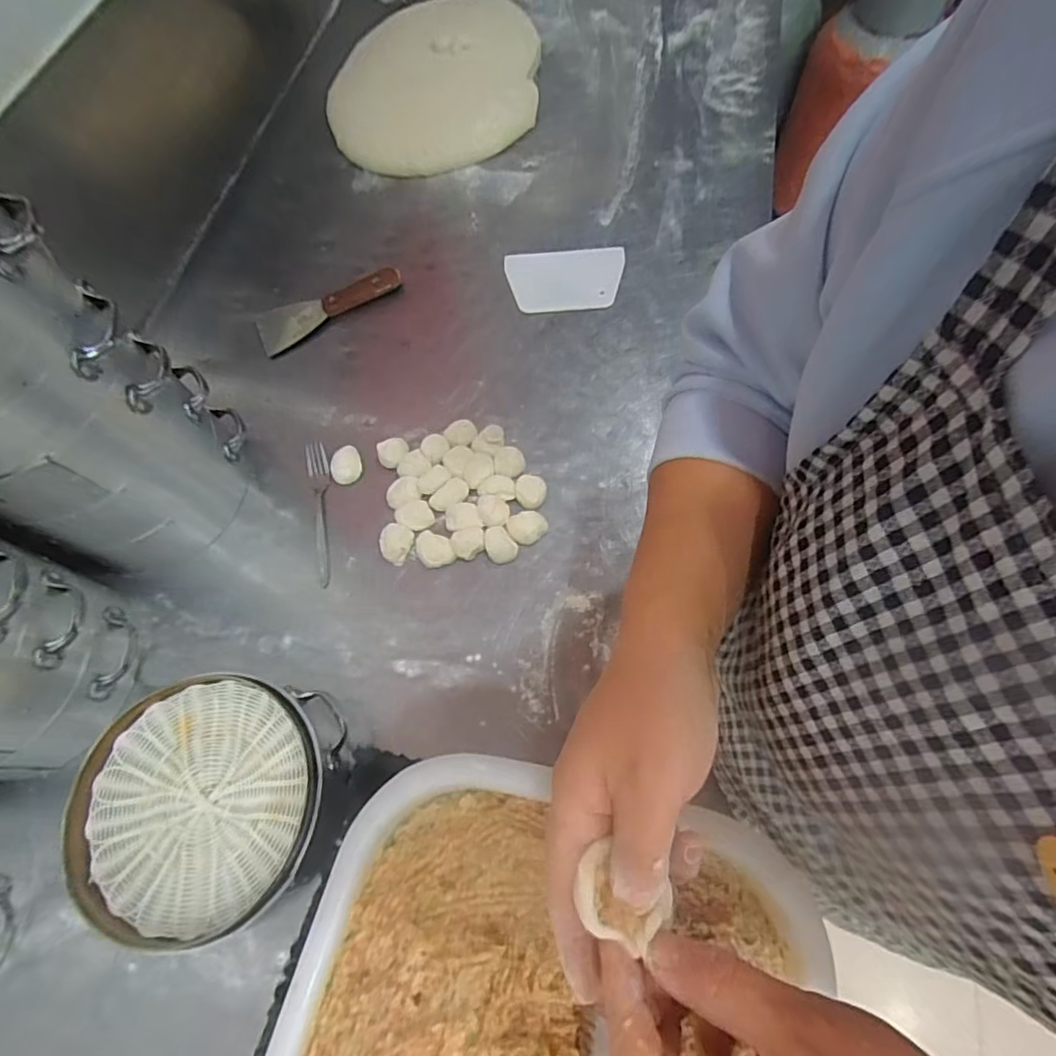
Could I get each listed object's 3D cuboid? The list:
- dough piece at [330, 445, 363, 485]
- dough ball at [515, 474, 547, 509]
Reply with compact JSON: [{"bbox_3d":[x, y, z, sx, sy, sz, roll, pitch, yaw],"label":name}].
[{"bbox_3d":[-0.198,-0.068,0.620,0.035,0.013,0.040,-26,67,-7],"label":"dough piece"},{"bbox_3d":[0.003,-0.037,0.587,0.031,0.021,0.033,-2,66,4],"label":"dough ball"}]

